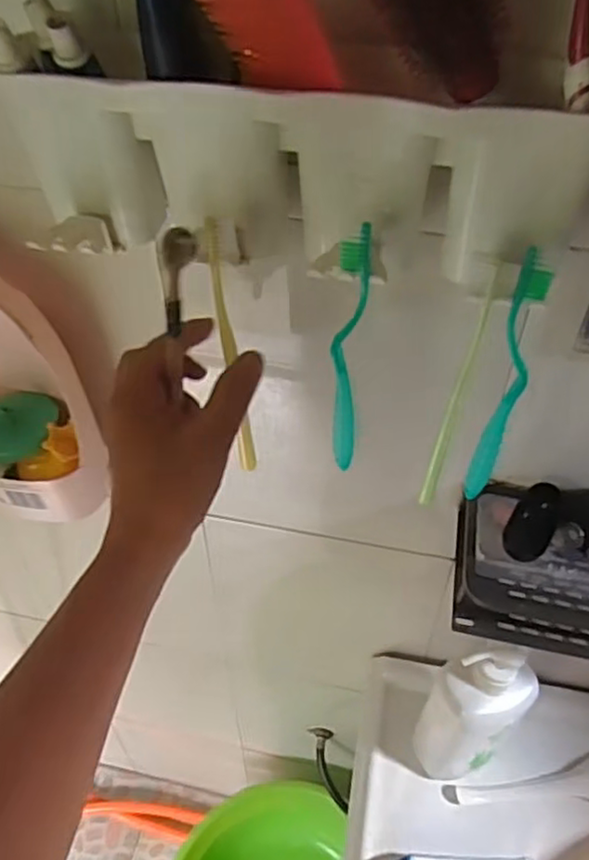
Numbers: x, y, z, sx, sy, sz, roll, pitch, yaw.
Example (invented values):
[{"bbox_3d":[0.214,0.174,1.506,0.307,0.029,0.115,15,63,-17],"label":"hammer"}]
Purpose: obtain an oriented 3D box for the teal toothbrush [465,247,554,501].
[{"bbox_3d":[0.116,-0.020,0.370,0.019,0.172,0.010,13,47,12],"label":"teal toothbrush"}]

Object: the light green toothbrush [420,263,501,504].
[{"bbox_3d":[0.092,-0.016,0.378,0.013,0.175,0.012,17,48,16],"label":"light green toothbrush"}]

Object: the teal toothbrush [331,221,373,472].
[{"bbox_3d":[0.030,-0.039,0.384,0.018,0.167,0.015,0,46,1],"label":"teal toothbrush"}]

